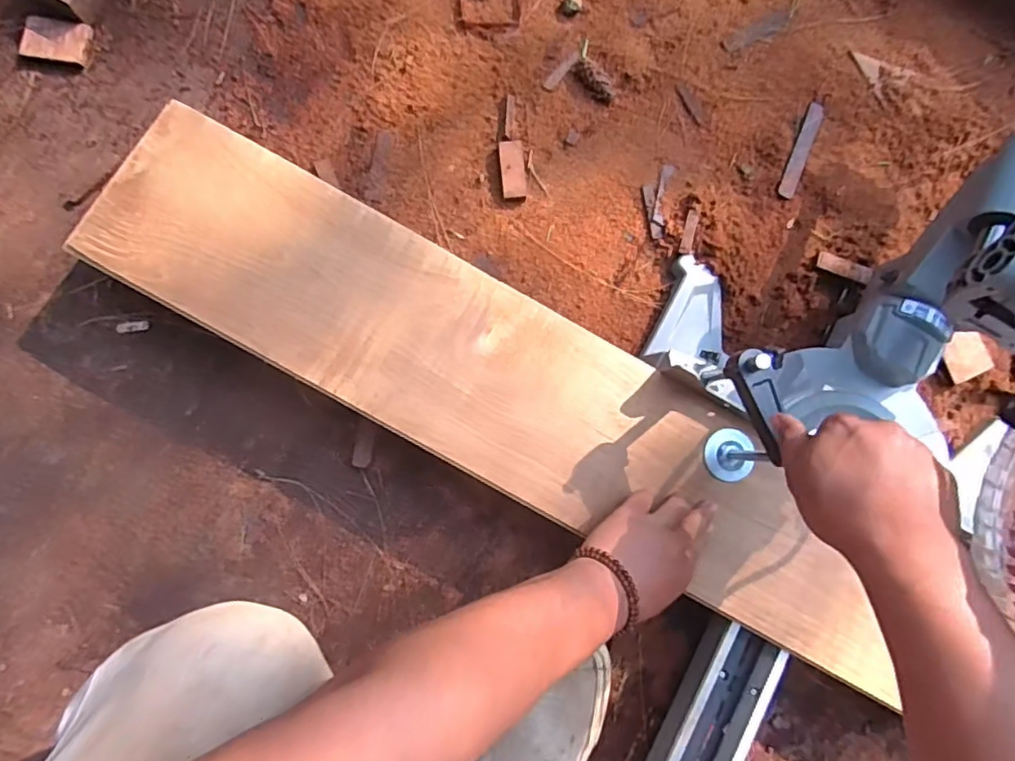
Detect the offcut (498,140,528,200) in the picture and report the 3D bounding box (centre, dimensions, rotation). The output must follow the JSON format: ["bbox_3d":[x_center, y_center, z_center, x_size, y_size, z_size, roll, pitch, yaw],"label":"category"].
[{"bbox_3d":[0.007,-0.238,0.668,0.028,0.013,0.069,-5,84,-7],"label":"offcut"}]

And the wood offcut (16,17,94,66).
[{"bbox_3d":[-0.498,-0.375,0.654,0.073,0.014,0.048,11,79,1],"label":"wood offcut"}]

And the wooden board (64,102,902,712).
[{"bbox_3d":[-0.006,0.007,0.569,0.823,0.018,0.173,31,80,0],"label":"wooden board"}]

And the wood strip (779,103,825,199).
[{"bbox_3d":[0.348,-0.273,0.697,0.021,0.009,0.126,24,81,-3],"label":"wood strip"}]

